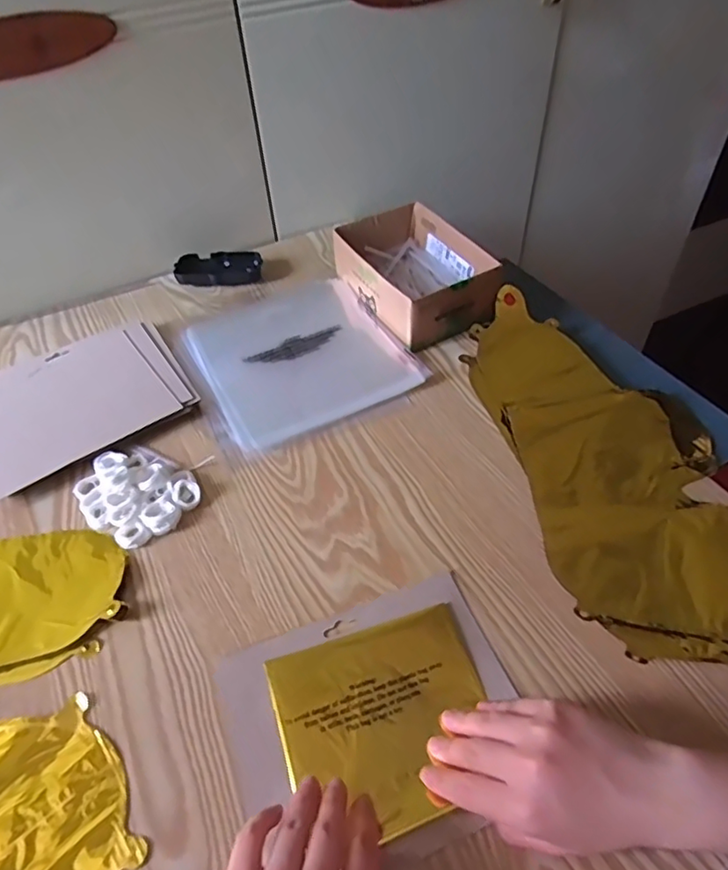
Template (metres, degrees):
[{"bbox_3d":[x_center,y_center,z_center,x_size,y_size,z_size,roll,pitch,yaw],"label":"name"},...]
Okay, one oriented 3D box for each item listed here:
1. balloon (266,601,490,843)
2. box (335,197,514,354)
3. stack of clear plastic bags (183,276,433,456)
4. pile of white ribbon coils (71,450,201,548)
[{"bbox_3d":[0.016,0.192,0.398,0.142,0.005,0.124,-15,48,-11],"label":"balloon"},{"bbox_3d":[0.058,-0.191,0.693,0.133,0.069,0.186,-23,50,-18],"label":"box"},{"bbox_3d":[-0.075,-0.094,0.651,0.211,0.015,0.227,-23,50,-17],"label":"stack of clear plastic bags"},{"bbox_3d":[-0.208,0.050,0.519,0.108,0.024,0.079,24,53,23],"label":"pile of white ribbon coils"}]

